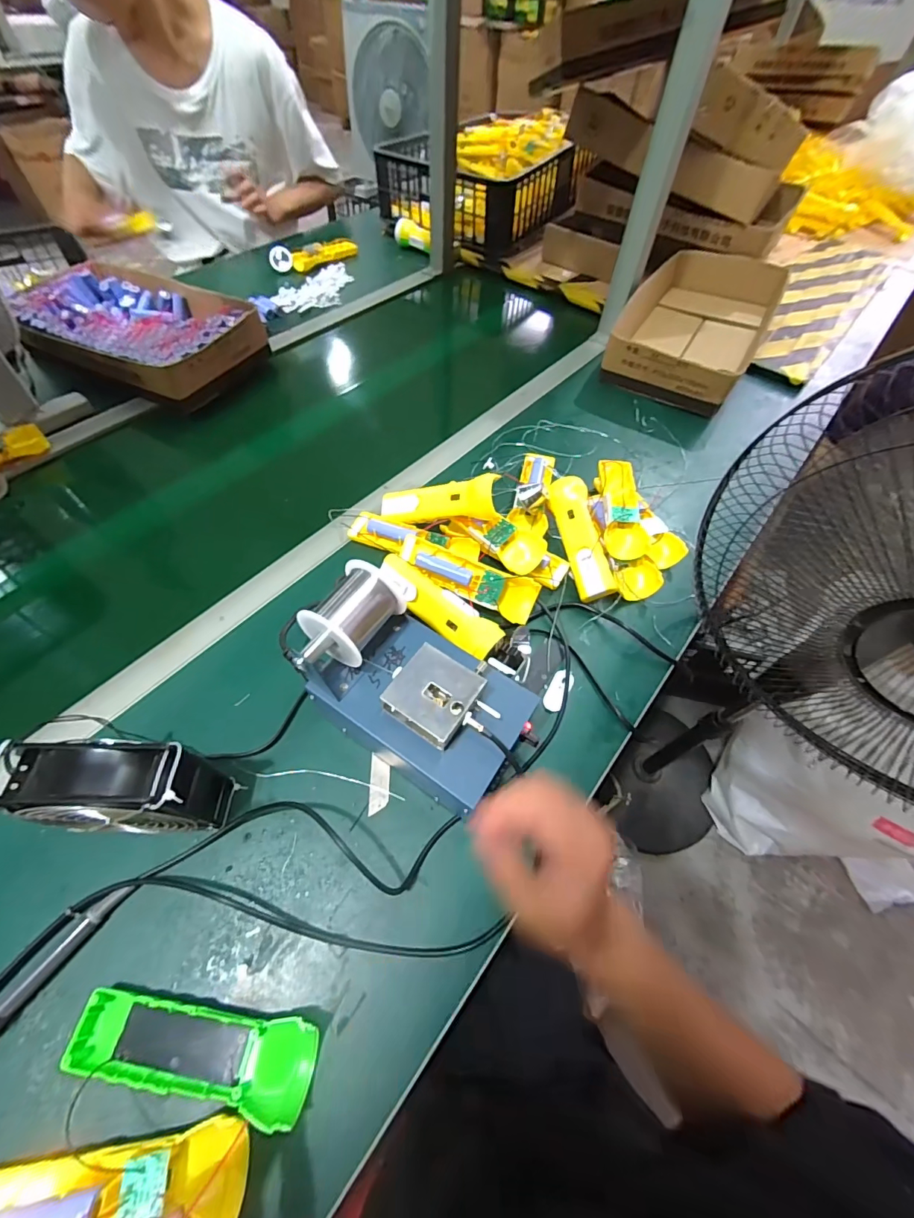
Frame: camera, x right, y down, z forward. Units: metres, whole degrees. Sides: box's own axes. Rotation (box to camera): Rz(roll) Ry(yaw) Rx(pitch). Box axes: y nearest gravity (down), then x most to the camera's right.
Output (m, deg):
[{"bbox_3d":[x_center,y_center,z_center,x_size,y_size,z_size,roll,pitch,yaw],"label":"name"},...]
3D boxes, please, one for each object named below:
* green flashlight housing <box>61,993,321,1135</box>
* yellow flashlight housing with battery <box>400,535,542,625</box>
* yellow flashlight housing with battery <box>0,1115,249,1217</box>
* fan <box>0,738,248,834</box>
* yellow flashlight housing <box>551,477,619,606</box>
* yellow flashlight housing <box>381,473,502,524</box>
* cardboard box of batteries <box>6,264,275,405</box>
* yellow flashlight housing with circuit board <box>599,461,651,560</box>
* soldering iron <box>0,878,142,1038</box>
[{"bbox_3d":[-0.182,0.305,0.309,0.164,0.027,0.049,7,57,4],"label":"green flashlight housing"},{"bbox_3d":[0.011,-0.033,0.522,0.164,0.045,0.045,20,59,12],"label":"yellow flashlight housing with battery"},{"bbox_3d":[-0.211,0.347,0.263,0.157,0.031,0.046,-3,57,-8],"label":"yellow flashlight housing with battery"},{"bbox_3d":[-0.256,0.145,0.358,0.124,0.115,0.052,1,57,0],"label":"fan"},{"bbox_3d":[0.154,-0.093,0.559,0.045,0.034,0.177,-6,57,-5],"label":"yellow flashlight housing"},{"bbox_3d":[-0.023,-0.129,0.553,0.160,0.043,0.031,1,53,30],"label":"yellow flashlight housing"},{"bbox_3d":[-0.559,-0.489,0.782,0.398,0.071,0.237,24,60,14],"label":"cardboard box of batteries"},{"bbox_3d":[0.212,-0.129,0.579,0.059,0.041,0.157,3,57,1],"label":"yellow flashlight housing with circuit board"},{"bbox_3d":[-0.335,0.288,0.315,0.033,0.020,0.211,30,61,17],"label":"soldering iron"}]

